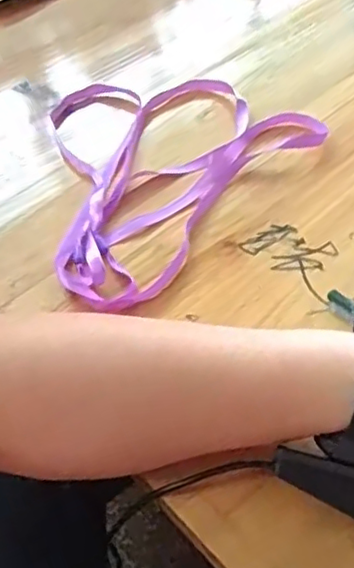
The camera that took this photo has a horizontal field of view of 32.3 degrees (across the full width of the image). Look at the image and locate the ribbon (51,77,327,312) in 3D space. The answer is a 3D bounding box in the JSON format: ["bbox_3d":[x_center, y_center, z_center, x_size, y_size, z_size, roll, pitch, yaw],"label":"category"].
[{"bbox_3d":[-0.034,-0.099,0.474,0.199,0.015,0.240,35,59,25],"label":"ribbon"}]

